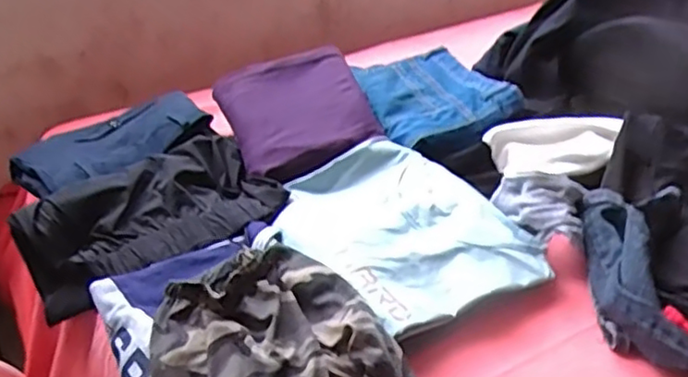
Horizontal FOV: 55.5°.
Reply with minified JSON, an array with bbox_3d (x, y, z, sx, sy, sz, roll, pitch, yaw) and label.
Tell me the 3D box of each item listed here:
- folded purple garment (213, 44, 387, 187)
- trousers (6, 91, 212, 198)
[{"bbox_3d":[-0.061,-0.111,0.898,0.188,0.053,0.212,-14,40,-19],"label":"folded purple garment"},{"bbox_3d":[-0.304,-0.066,0.875,0.249,0.035,0.128,-26,45,-32],"label":"trousers"}]

